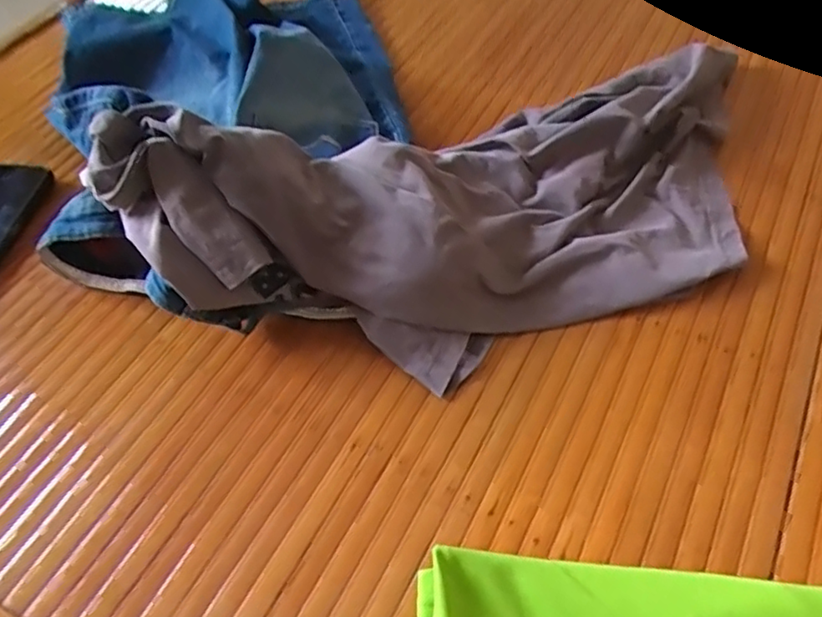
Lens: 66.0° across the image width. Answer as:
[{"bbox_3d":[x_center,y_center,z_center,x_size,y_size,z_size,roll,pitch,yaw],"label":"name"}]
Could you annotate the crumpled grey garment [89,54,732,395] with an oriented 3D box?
[{"bbox_3d":[0.066,-0.096,0.479,0.546,0.130,0.224,-21,55,-10],"label":"crumpled grey garment"}]

